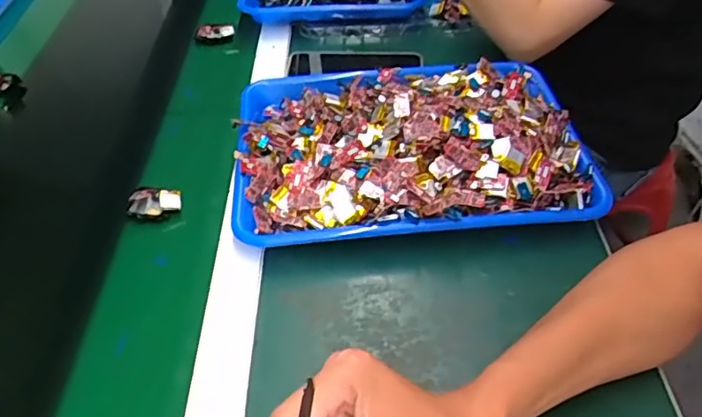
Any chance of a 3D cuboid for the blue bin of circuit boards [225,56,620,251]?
[{"bbox_3d":[0.053,-0.072,0.575,0.329,0.065,0.245,-6,44,-1],"label":"blue bin of circuit boards"}]

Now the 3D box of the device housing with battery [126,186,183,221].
[{"bbox_3d":[-0.185,-0.006,0.552,0.047,0.018,0.033,-1,44,4],"label":"device housing with battery"}]

